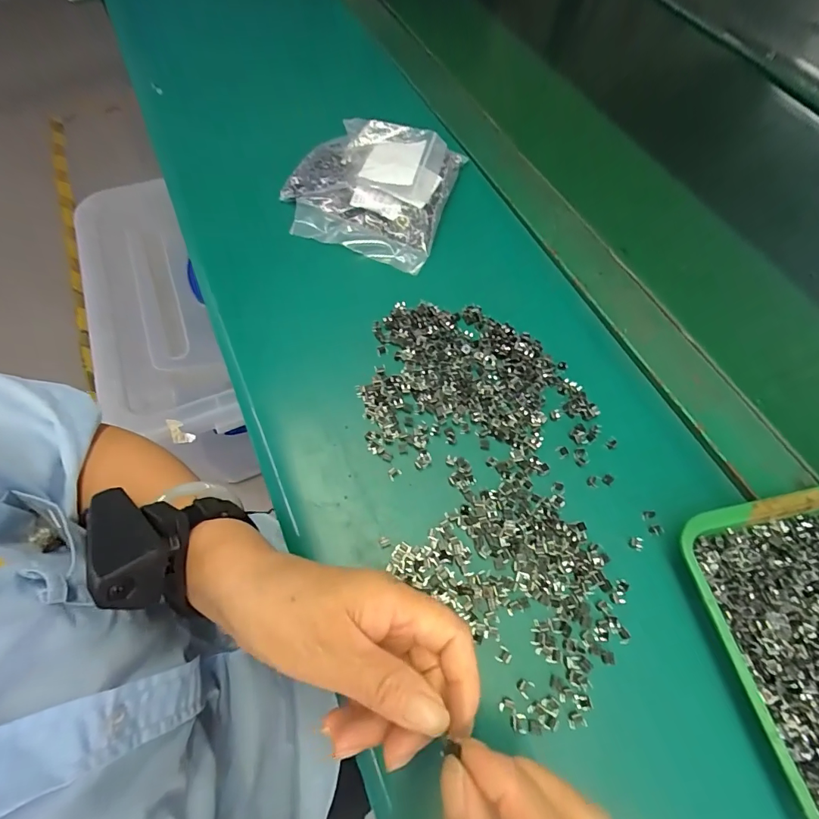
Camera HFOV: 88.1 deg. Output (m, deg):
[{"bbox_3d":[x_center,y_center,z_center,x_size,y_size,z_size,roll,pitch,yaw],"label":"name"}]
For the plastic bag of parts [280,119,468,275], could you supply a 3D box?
[{"bbox_3d":[-0.034,-0.225,0.407,0.149,0.036,0.156,18,64,7],"label":"plastic bag of parts"}]

